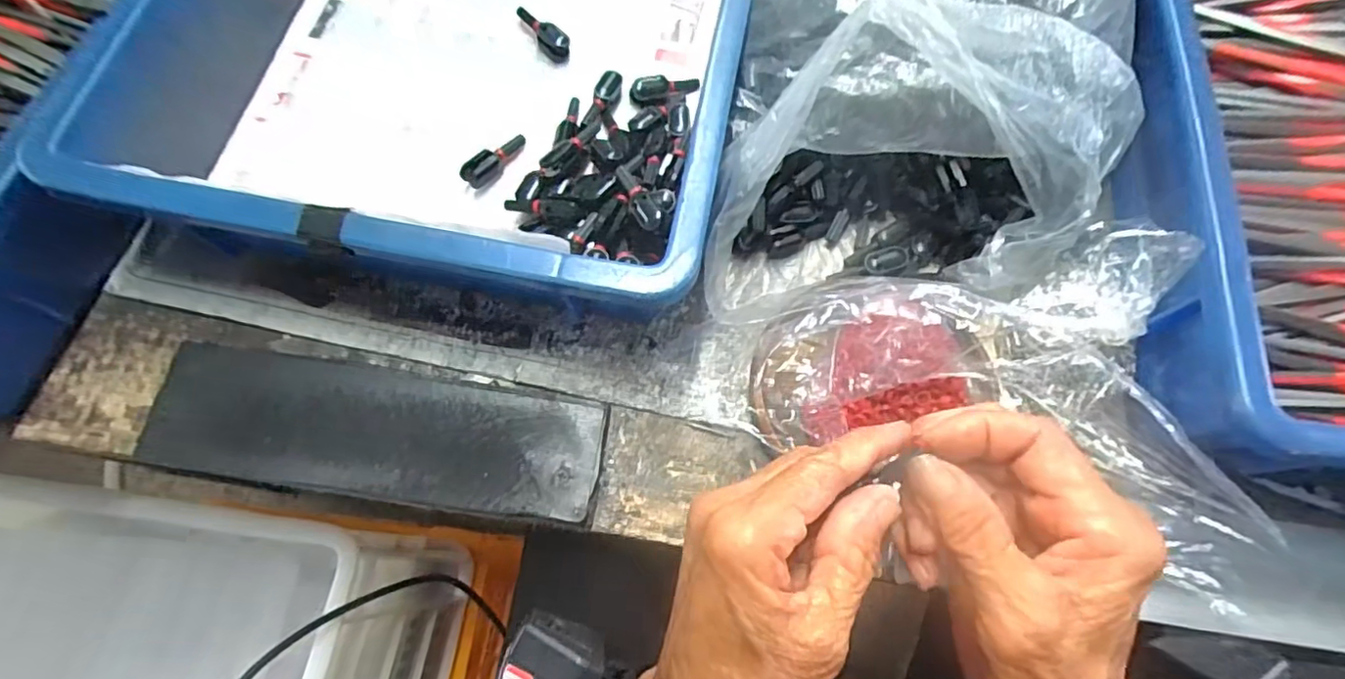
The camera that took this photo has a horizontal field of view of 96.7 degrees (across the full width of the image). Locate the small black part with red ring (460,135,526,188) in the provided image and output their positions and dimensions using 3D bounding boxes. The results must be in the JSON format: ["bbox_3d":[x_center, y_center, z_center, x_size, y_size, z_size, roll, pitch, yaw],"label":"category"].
[{"bbox_3d":[-0.098,-0.100,0.331,0.010,0.012,0.043,35,61,11],"label":"small black part with red ring"}]

